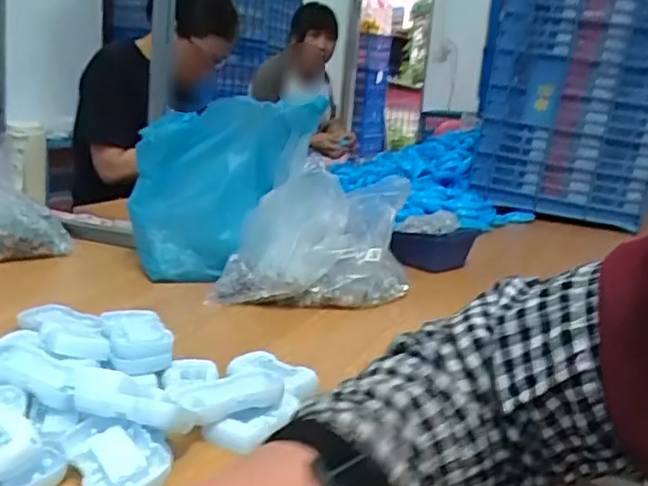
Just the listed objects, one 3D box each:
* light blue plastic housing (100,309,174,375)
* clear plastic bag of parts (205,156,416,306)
[{"bbox_3d":[-0.185,0.095,0.647,0.057,0.034,0.083,-3,17,-29],"label":"light blue plastic housing"},{"bbox_3d":[-0.008,-0.008,0.906,0.255,0.164,0.136,5,15,1],"label":"clear plastic bag of parts"}]

